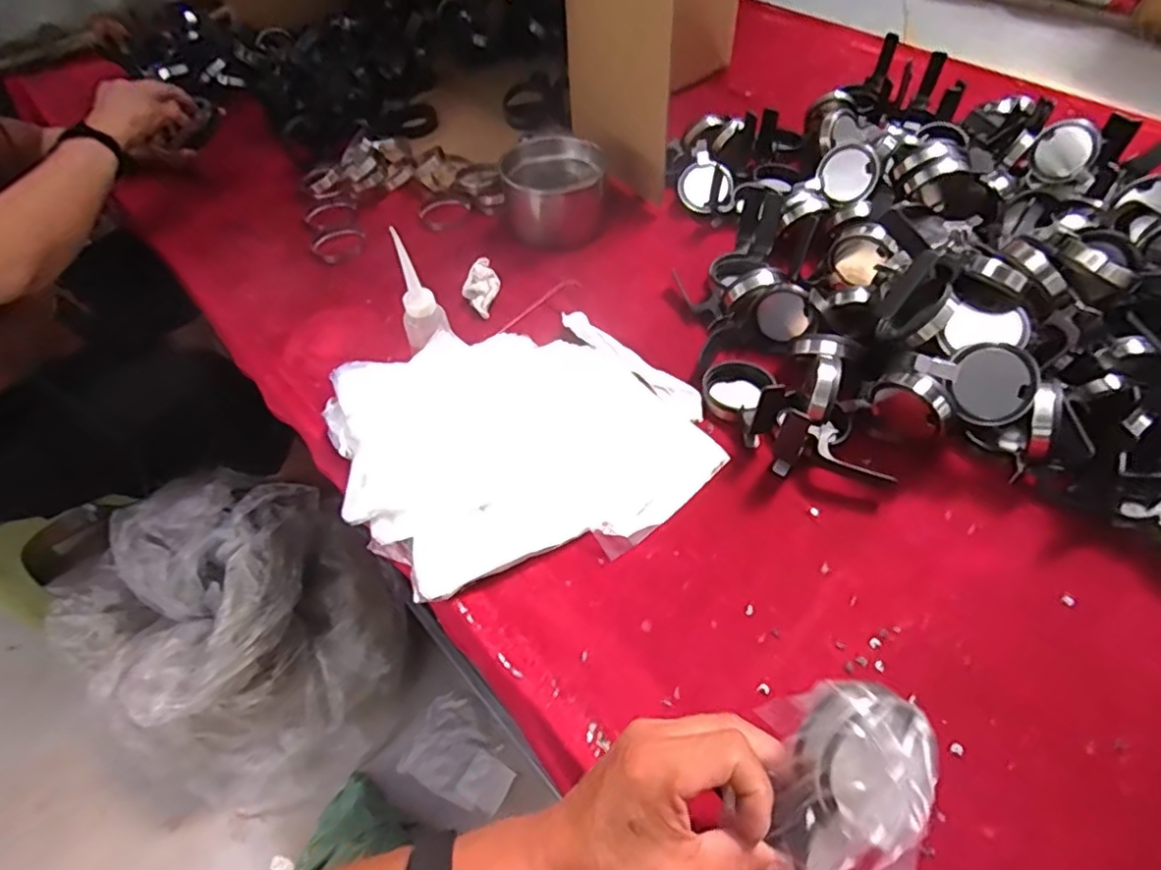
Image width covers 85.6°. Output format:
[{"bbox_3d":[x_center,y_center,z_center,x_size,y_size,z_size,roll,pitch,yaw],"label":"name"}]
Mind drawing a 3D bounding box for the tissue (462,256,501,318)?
[{"bbox_3d":[-0.117,-0.178,0.739,0.040,0.022,0.082,-2,64,1],"label":"tissue"}]

